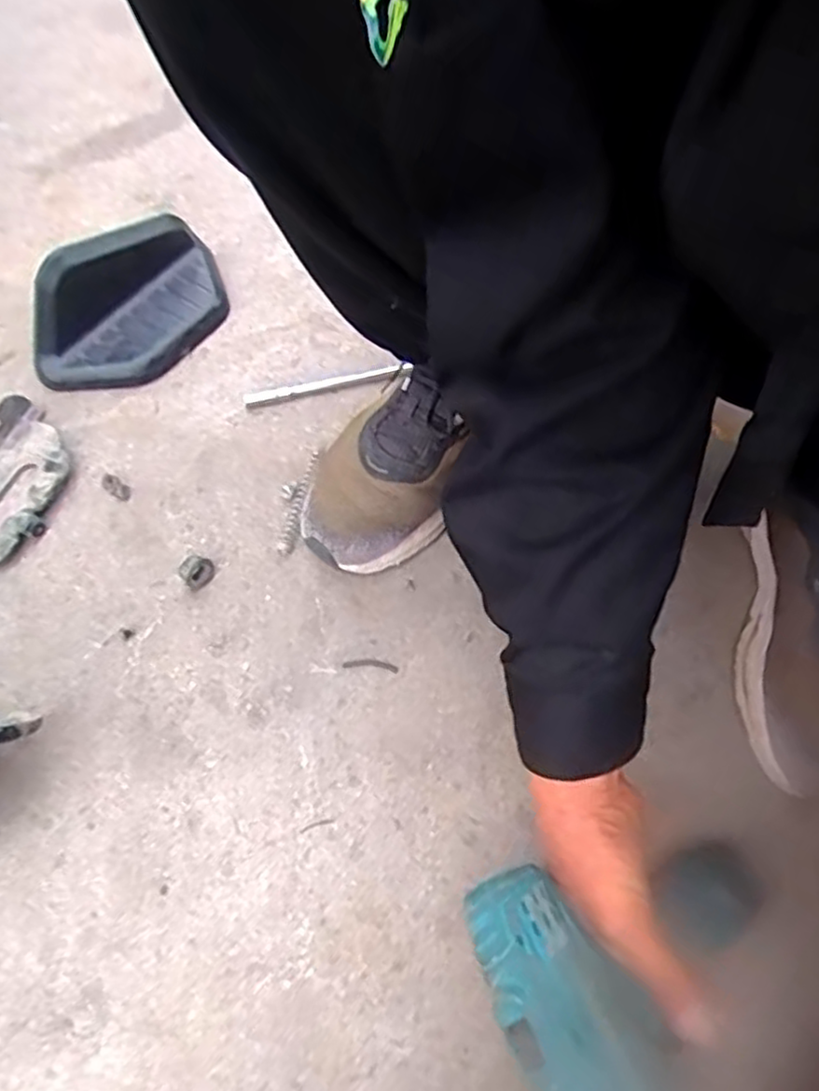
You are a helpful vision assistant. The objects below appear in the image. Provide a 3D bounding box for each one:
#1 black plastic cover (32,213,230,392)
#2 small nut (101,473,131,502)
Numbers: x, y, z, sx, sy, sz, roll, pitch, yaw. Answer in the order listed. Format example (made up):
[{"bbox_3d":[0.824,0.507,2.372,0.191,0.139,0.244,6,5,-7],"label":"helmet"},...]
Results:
[{"bbox_3d":[-0.238,-0.216,0.643,0.100,0.076,0.193,30,68,12],"label":"black plastic cover"},{"bbox_3d":[-0.241,-0.048,0.601,0.028,0.007,0.014,38,70,15],"label":"small nut"}]

